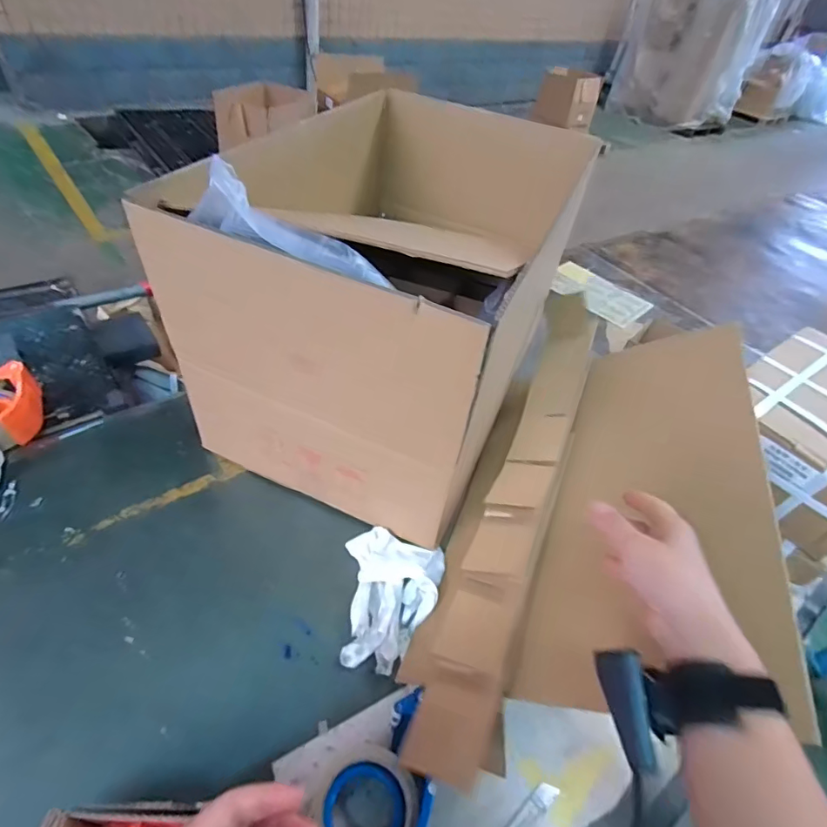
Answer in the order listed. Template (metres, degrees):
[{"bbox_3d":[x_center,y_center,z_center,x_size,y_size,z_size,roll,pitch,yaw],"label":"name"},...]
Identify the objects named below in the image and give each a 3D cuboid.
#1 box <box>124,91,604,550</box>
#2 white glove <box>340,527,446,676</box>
[{"bbox_3d":[-0.011,-0.228,0.794,0.413,0.414,0.743,20,46,10],"label":"box"},{"bbox_3d":[-0.038,0.227,0.609,0.131,0.039,0.172,16,46,6],"label":"white glove"}]

